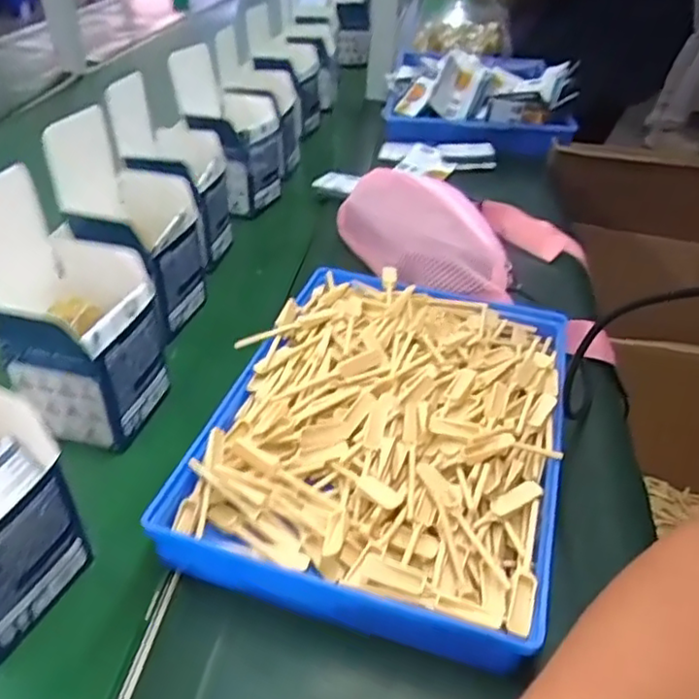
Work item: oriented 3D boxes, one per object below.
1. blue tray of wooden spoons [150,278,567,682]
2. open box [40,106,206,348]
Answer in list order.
[{"bbox_3d":[0.028,0.046,0.476,0.235,0.050,0.310,13,39,11],"label":"blue tray of wooden spoons"},{"bbox_3d":[-0.192,-0.112,0.579,0.103,0.160,0.108,16,40,15],"label":"open box"}]

